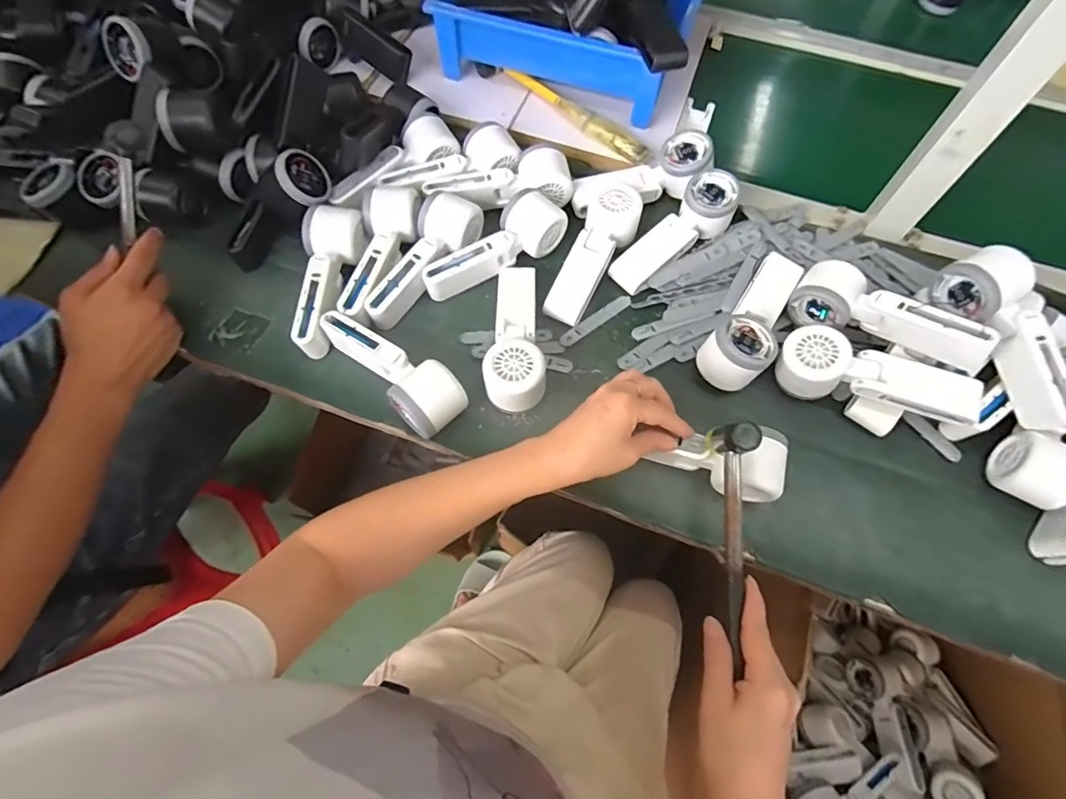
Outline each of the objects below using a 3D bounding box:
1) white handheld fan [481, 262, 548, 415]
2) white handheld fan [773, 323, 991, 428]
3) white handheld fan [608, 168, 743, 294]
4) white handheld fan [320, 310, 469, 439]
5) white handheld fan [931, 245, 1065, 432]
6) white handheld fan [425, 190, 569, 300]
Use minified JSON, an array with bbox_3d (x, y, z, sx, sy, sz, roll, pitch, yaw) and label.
[{"bbox_3d":[-0.013,-0.068,0.506,0.057,0.051,0.176,4,67,1],"label":"white handheld fan"},{"bbox_3d":[0.317,-0.017,0.485,0.170,0.059,0.056,17,68,7],"label":"white handheld fan"},{"bbox_3d":[0.155,-0.183,0.557,0.166,0.051,0.056,-38,72,-15],"label":"white handheld fan"},{"bbox_3d":[-0.136,-0.034,0.498,0.163,0.048,0.056,42,73,16],"label":"white handheld fan"},{"bbox_3d":[0.428,-0.054,0.458,0.045,0.048,0.165,-18,81,-8],"label":"white handheld fan"},{"bbox_3d":[-0.039,-0.160,0.550,0.165,0.054,0.058,-40,73,-16],"label":"white handheld fan"}]

